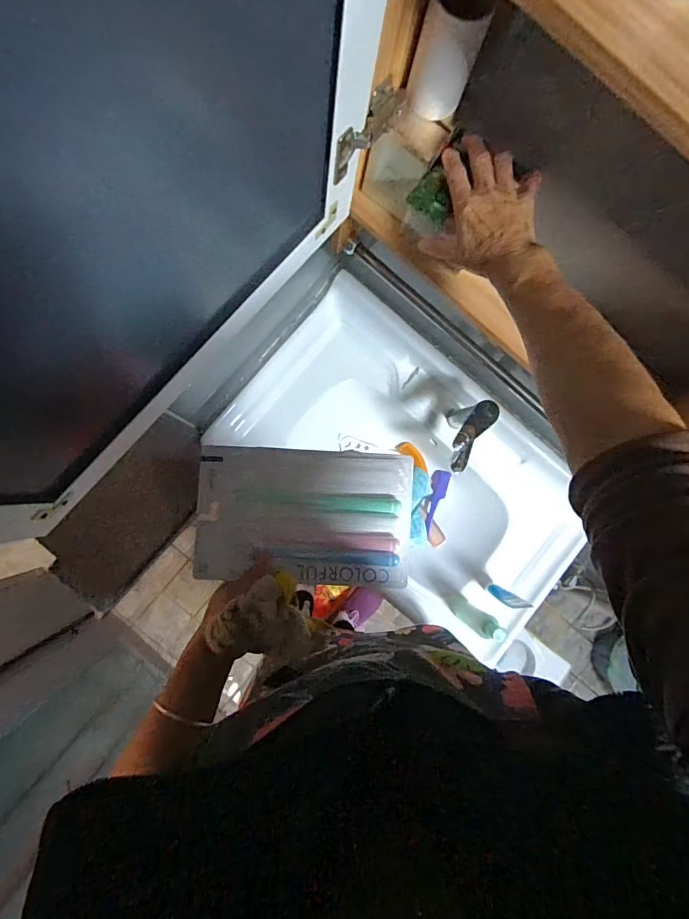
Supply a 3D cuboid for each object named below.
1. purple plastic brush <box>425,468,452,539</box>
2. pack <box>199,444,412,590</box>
[{"bbox_3d":[0.218,0.106,1.084,0.048,0.008,0.164,17,84,33],"label":"purple plastic brush"},{"bbox_3d":[-0.044,0.062,0.487,0.233,0.026,0.145,3,86,-6],"label":"pack"}]

